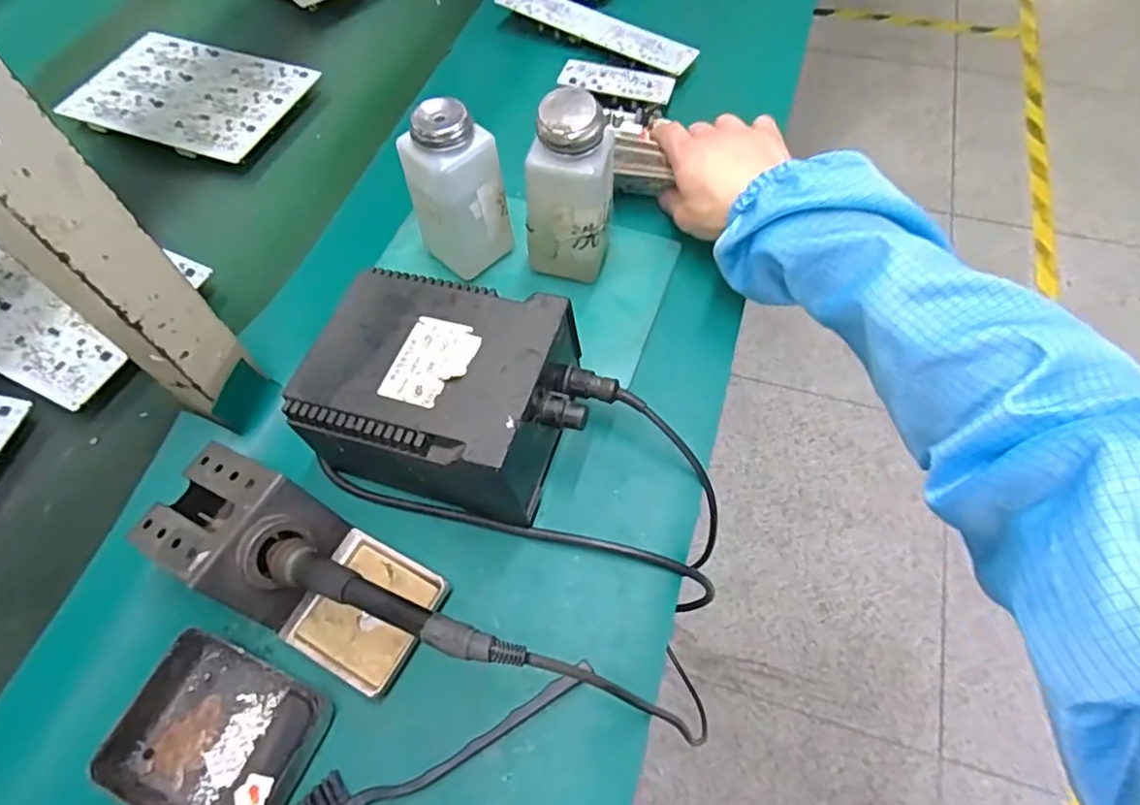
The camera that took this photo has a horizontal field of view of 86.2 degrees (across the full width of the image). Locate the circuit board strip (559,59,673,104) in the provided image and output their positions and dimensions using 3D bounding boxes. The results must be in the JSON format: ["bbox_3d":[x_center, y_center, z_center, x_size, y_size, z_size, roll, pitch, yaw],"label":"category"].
[{"bbox_3d":[0.044,-0.300,0.569,0.104,0.010,0.039,11,62,7],"label":"circuit board strip"}]

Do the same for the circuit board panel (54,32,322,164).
[{"bbox_3d":[-0.360,-0.292,0.581,0.196,0.014,0.135,17,63,10],"label":"circuit board panel"}]

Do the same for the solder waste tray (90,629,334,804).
[{"bbox_3d":[-0.184,0.170,0.310,0.096,0.033,0.077,19,63,11],"label":"solder waste tray"}]

